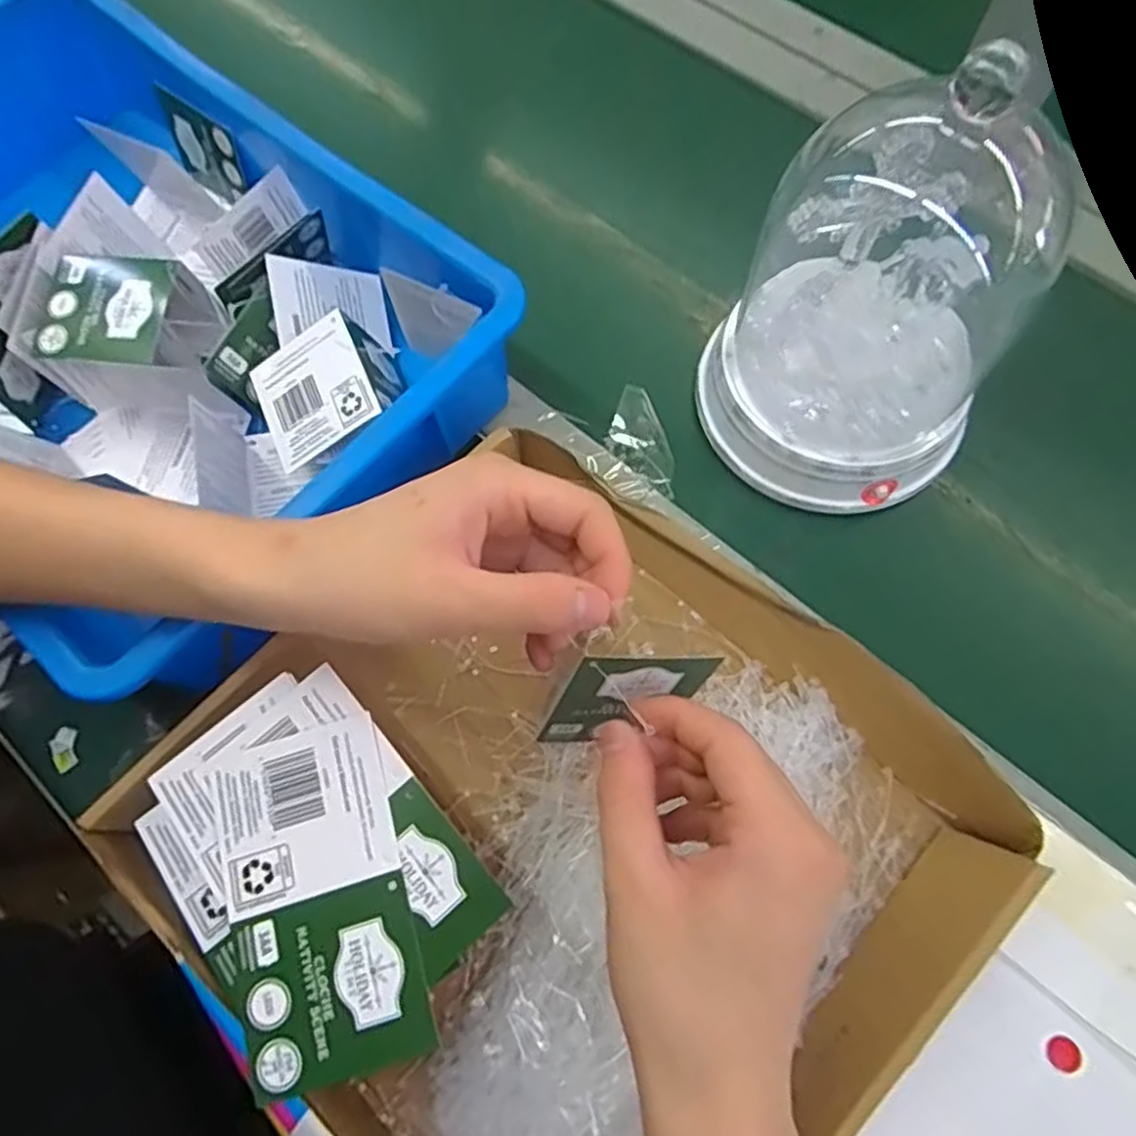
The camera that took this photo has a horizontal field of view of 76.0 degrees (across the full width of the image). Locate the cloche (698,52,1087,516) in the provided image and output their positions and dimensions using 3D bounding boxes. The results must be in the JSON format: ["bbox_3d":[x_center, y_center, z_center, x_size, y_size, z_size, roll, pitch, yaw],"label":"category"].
[{"bbox_3d":[0.141,-0.130,0.338,0.145,0.196,0.137,13,71,6],"label":"cloche"}]

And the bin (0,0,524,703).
[{"bbox_3d":[-0.257,-0.143,0.418,0.414,0.094,0.278,39,76,14],"label":"bin"}]

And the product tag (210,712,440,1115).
[{"bbox_3d":[-0.097,0.128,0.281,0.068,0.004,0.125,-17,71,-4],"label":"product tag"}]

